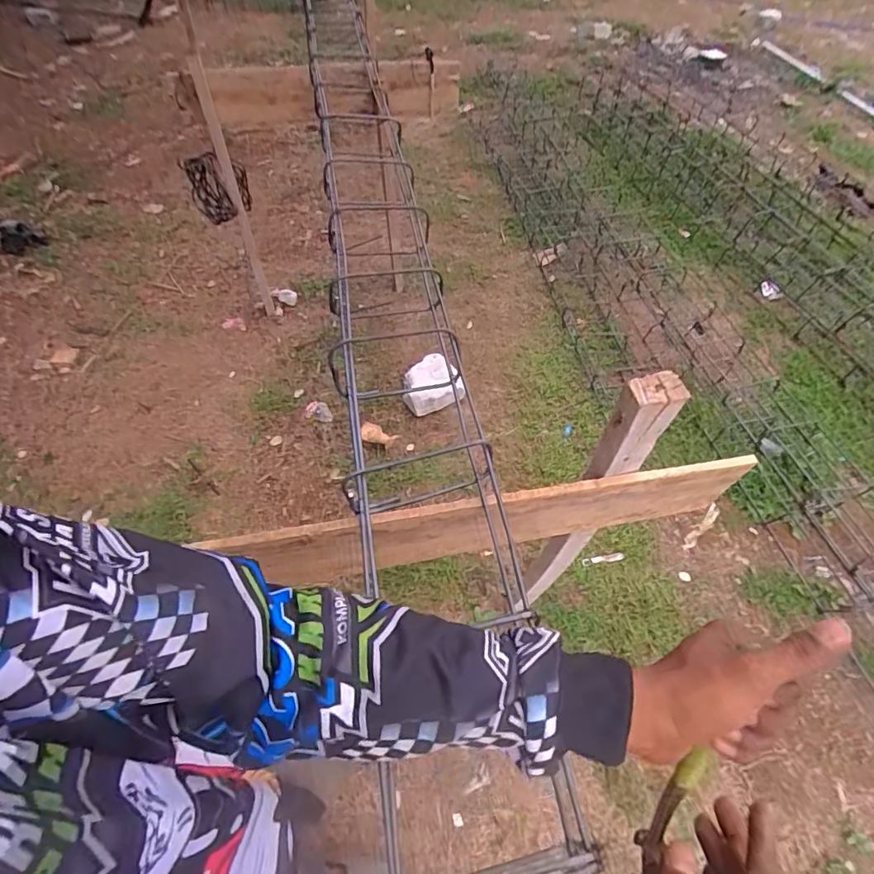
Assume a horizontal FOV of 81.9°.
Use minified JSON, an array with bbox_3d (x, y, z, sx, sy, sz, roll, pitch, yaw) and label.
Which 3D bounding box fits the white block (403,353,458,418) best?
[{"bbox_3d":[-0.025,-0.190,1.833,0.200,0.125,0.160,-7,54,-2],"label":"white block"}]

